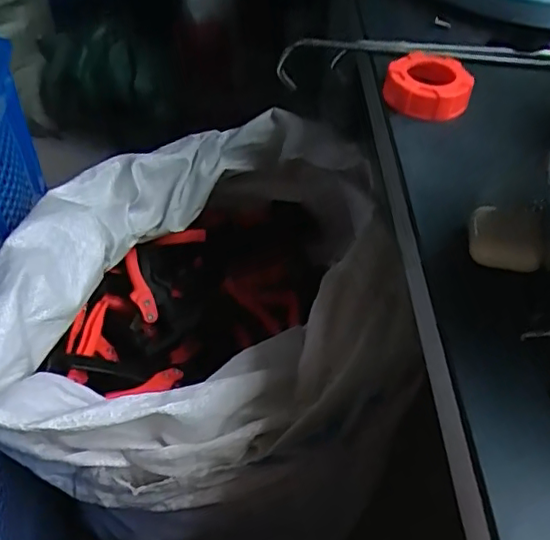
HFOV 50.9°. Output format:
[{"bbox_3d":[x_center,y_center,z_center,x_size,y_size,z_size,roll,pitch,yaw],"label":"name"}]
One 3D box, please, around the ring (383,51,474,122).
[{"bbox_3d":[0.124,-0.152,0.466,0.066,0.020,0.066,1,47,-1],"label":"ring"}]

